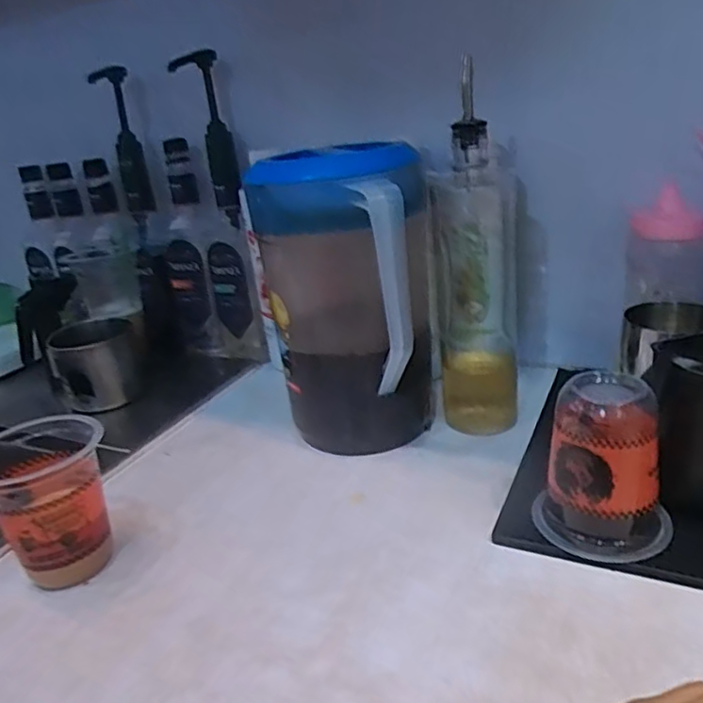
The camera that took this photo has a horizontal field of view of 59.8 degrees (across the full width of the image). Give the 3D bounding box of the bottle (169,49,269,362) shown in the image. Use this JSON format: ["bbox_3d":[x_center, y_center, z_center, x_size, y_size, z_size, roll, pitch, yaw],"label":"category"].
[{"bbox_3d":[-0.161,-0.160,0.741,0.065,0.352,0.074,-8,23,-3],"label":"bottle"}]

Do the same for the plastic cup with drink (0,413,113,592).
[{"bbox_3d":[-0.222,0.112,0.456,0.083,0.108,0.086,-15,24,-19],"label":"plastic cup with drink"}]

